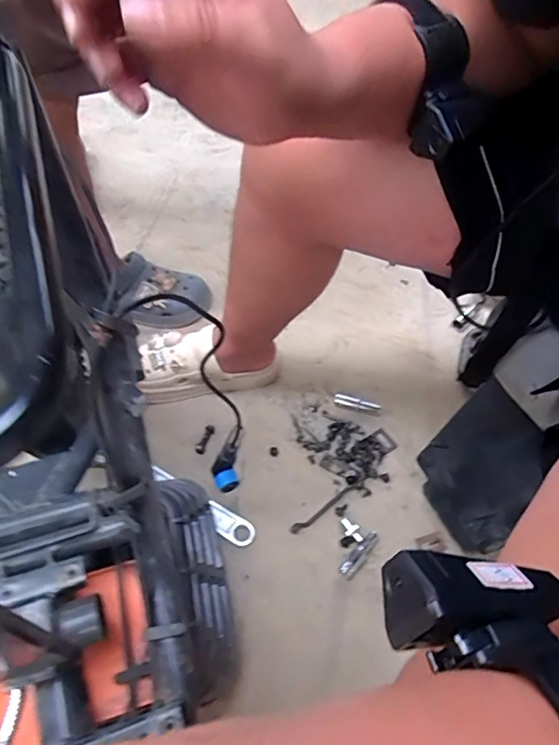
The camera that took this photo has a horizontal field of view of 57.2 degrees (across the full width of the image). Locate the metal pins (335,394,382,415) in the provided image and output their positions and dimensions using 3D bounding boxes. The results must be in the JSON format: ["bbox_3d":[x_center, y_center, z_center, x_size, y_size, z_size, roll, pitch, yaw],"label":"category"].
[{"bbox_3d":[0.133,0.054,0.887,0.080,0.017,0.019,15,56,7],"label":"metal pins"}]

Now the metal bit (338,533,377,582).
[{"bbox_3d":[0.116,0.265,0.749,0.021,0.011,0.074,35,61,19],"label":"metal bit"}]

